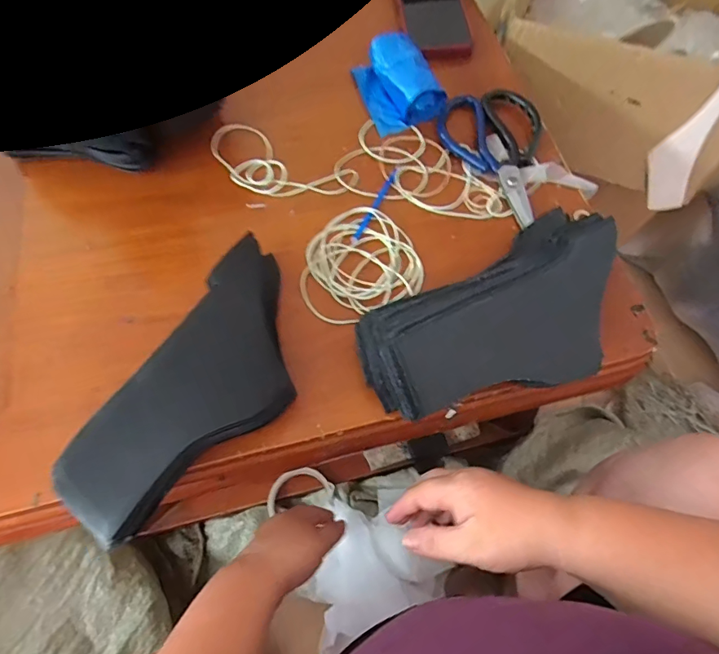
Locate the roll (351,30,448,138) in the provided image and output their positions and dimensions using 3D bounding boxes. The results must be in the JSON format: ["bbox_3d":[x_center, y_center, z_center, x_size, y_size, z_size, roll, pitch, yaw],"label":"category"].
[{"bbox_3d":[0.040,-0.269,0.501,0.075,0.039,0.111,-18,66,-7],"label":"roll"}]

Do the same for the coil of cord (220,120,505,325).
[{"bbox_3d":[-0.008,-0.144,0.464,0.216,0.015,0.262,-36,70,-14],"label":"coil of cord"}]

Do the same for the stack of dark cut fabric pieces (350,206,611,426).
[{"bbox_3d":[0.118,-0.005,0.374,0.233,0.042,0.127,-31,68,-12],"label":"stack of dark cut fabric pieces"}]

